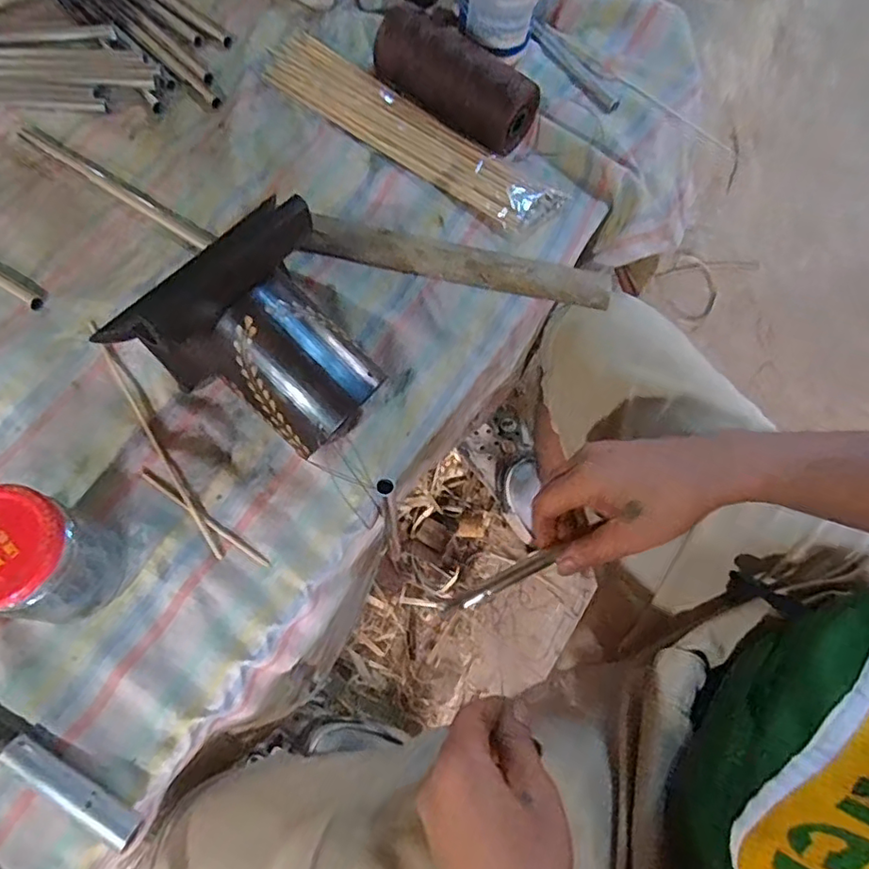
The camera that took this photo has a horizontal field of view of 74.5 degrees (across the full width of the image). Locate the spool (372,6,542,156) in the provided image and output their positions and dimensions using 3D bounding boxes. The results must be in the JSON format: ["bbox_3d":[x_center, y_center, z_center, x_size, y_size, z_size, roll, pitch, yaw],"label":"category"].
[{"bbox_3d":[0.014,-0.334,0.525,0.172,0.067,0.053,38,71,14],"label":"spool"}]

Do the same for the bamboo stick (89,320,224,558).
[{"bbox_3d":[-0.205,-0.001,0.415,0.008,0.010,0.212,-33,73,-14],"label":"bamboo stick"}]

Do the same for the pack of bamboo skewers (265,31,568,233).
[{"bbox_3d":[-0.026,-0.281,0.526,0.303,0.017,0.066,34,70,12],"label":"pack of bamboo skewers"}]

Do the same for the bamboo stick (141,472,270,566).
[{"bbox_3d":[-0.160,0.058,0.396,0.113,0.004,0.005,32,71,10],"label":"bamboo stick"}]

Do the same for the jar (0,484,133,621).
[{"bbox_3d":[-0.230,0.072,0.333,0.061,0.084,0.062,1,67,-1],"label":"jar"}]

